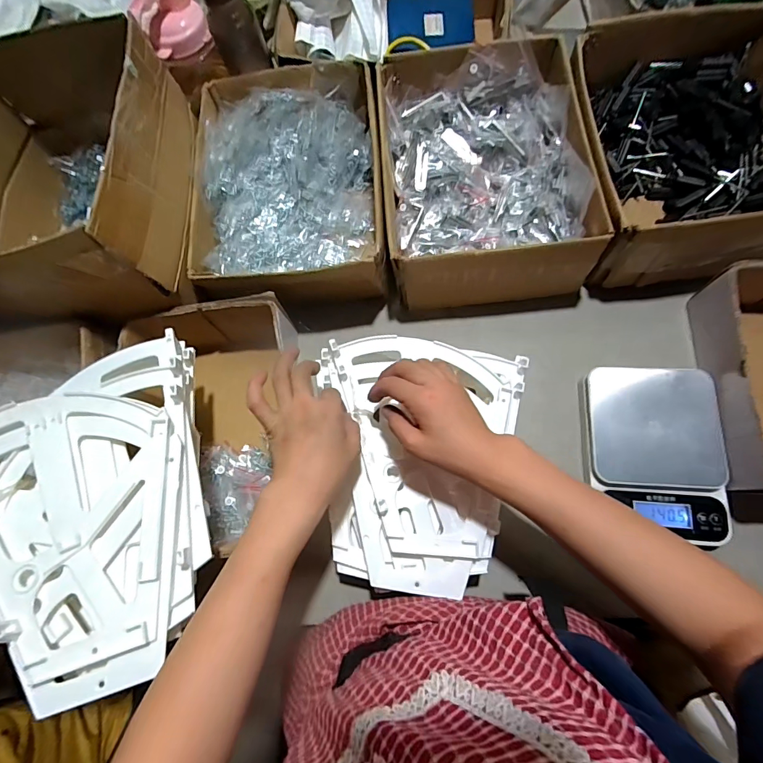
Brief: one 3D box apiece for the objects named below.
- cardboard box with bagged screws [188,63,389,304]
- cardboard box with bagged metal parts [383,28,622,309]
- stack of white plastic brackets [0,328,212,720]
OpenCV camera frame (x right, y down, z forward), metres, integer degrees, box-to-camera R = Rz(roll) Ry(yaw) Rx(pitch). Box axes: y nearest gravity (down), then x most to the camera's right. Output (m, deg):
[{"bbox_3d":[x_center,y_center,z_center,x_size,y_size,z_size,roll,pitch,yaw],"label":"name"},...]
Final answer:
[{"bbox_3d":[-0.124,-0.267,0.582,0.243,0.104,0.326,-5,75,0],"label":"cardboard box with bagged screws"},{"bbox_3d":[0.130,-0.283,0.566,0.255,0.109,0.338,-4,75,0],"label":"cardboard box with bagged metal parts"},{"bbox_3d":[-0.284,0.114,0.391,0.219,0.060,0.314,-14,76,-2],"label":"stack of white plastic brackets"}]

